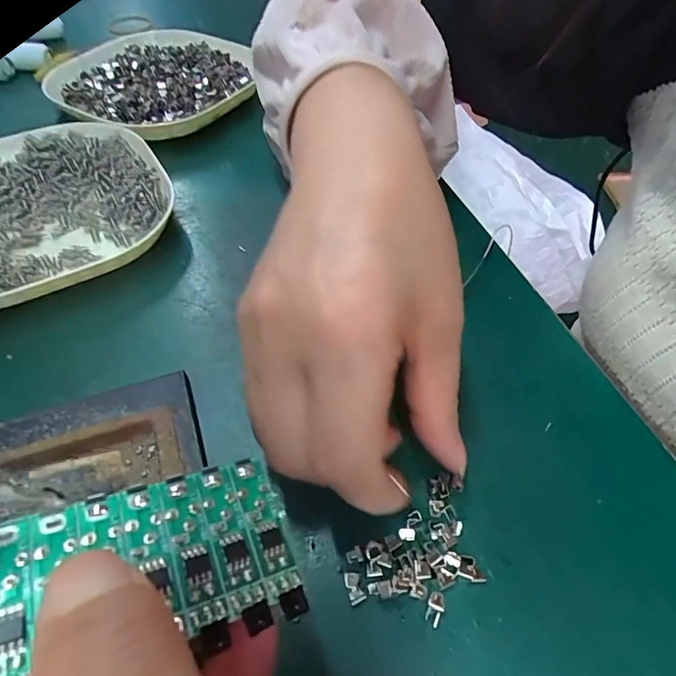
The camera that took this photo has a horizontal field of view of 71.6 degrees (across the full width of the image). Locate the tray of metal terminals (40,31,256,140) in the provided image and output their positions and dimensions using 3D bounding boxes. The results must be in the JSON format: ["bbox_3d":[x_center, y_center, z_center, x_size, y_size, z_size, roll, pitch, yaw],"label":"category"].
[{"bbox_3d":[-0.140,-0.196,0.361,0.155,0.024,0.134,30,56,20],"label":"tray of metal terminals"}]

